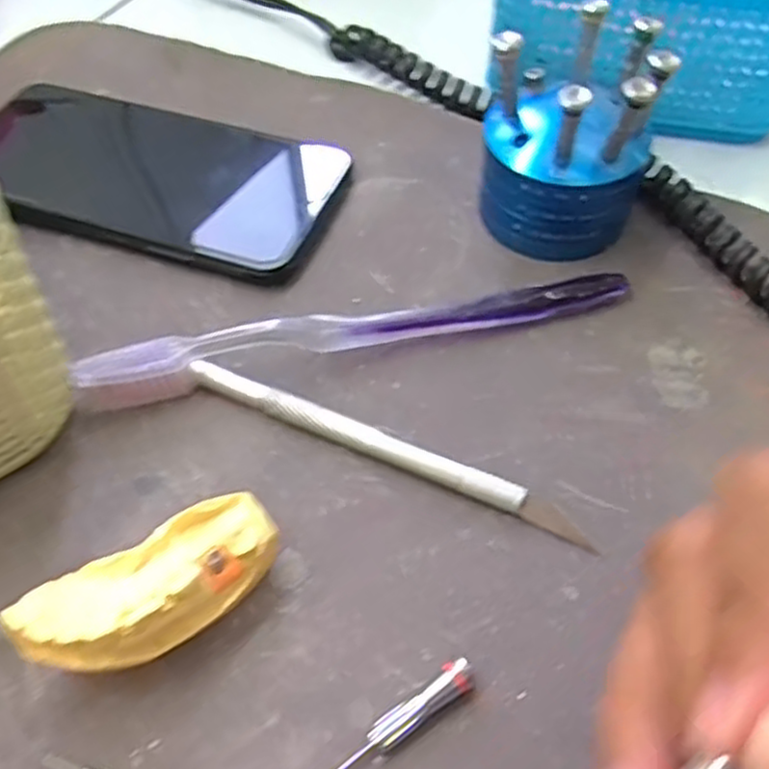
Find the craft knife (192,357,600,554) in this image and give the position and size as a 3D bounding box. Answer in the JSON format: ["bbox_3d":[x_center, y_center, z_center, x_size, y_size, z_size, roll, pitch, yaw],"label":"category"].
[{"bbox_3d":[-0.001,0.019,0.229,0.134,0.009,0.009,22,59,16],"label":"craft knife"}]

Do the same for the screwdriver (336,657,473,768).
[{"bbox_3d":[-0.002,0.088,0.181,0.057,0.008,0.007,-32,60,-19],"label":"screwdriver"}]

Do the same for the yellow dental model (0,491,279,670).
[{"bbox_3d":[-0.058,0.053,0.194,0.063,0.029,0.029,-33,60,-20],"label":"yellow dental model"}]

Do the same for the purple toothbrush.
[{"bbox_3d":[-0.007,-0.018,0.249,0.186,0.019,0.013,-12,56,-7],"label":"purple toothbrush"}]

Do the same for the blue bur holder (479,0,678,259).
[{"bbox_3d":[0.065,-0.088,0.267,0.056,0.066,0.056,8,56,7],"label":"blue bur holder"}]

